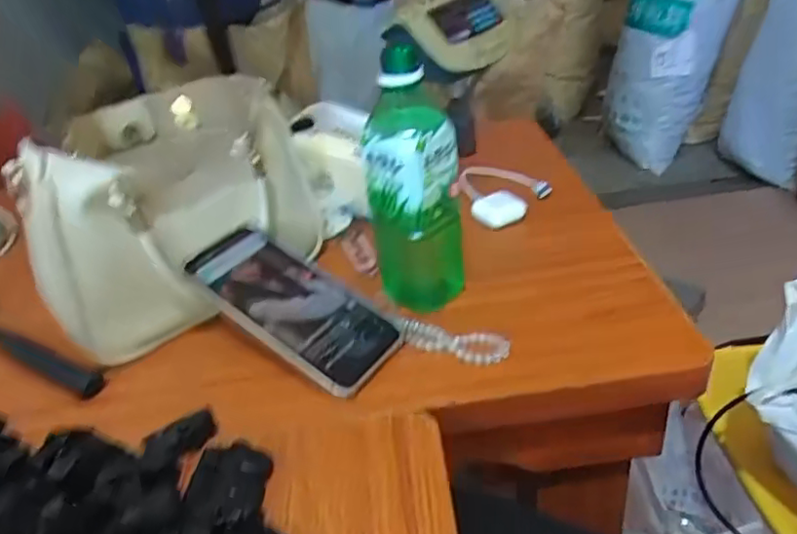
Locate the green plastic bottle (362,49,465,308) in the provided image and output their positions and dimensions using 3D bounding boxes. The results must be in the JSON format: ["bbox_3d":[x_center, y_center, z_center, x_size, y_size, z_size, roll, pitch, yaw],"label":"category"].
[{"bbox_3d":[0.011,-0.055,0.475,0.057,0.195,0.061,15,39,29],"label":"green plastic bottle"}]

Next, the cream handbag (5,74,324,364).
[{"bbox_3d":[-0.181,-0.044,0.525,0.136,0.166,0.215,5,35,17],"label":"cream handbag"}]

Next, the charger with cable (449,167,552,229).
[{"bbox_3d":[0.108,-0.081,0.659,0.091,0.024,0.108,-13,34,-10],"label":"charger with cable"}]

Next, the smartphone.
[{"bbox_3d":[-0.081,0.026,0.483,0.167,0.014,0.083,33,46,15],"label":"smartphone"}]

